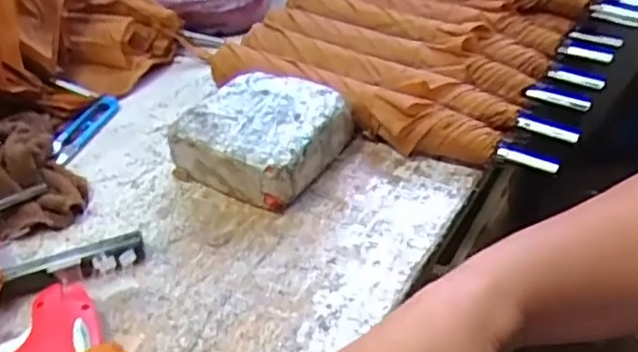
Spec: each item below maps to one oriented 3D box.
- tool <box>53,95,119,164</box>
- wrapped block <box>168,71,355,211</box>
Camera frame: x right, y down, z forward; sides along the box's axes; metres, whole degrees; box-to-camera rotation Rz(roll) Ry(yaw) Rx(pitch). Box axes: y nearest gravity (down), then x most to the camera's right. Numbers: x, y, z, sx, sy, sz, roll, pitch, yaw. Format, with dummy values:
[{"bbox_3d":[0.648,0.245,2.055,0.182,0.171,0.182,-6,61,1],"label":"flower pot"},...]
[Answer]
[{"bbox_3d":[-0.225,-0.046,0.615,0.027,0.011,0.099,7,41,15],"label":"tool"},{"bbox_3d":[-0.048,-0.034,0.548,0.115,0.058,0.112,17,45,26],"label":"wrapped block"}]

